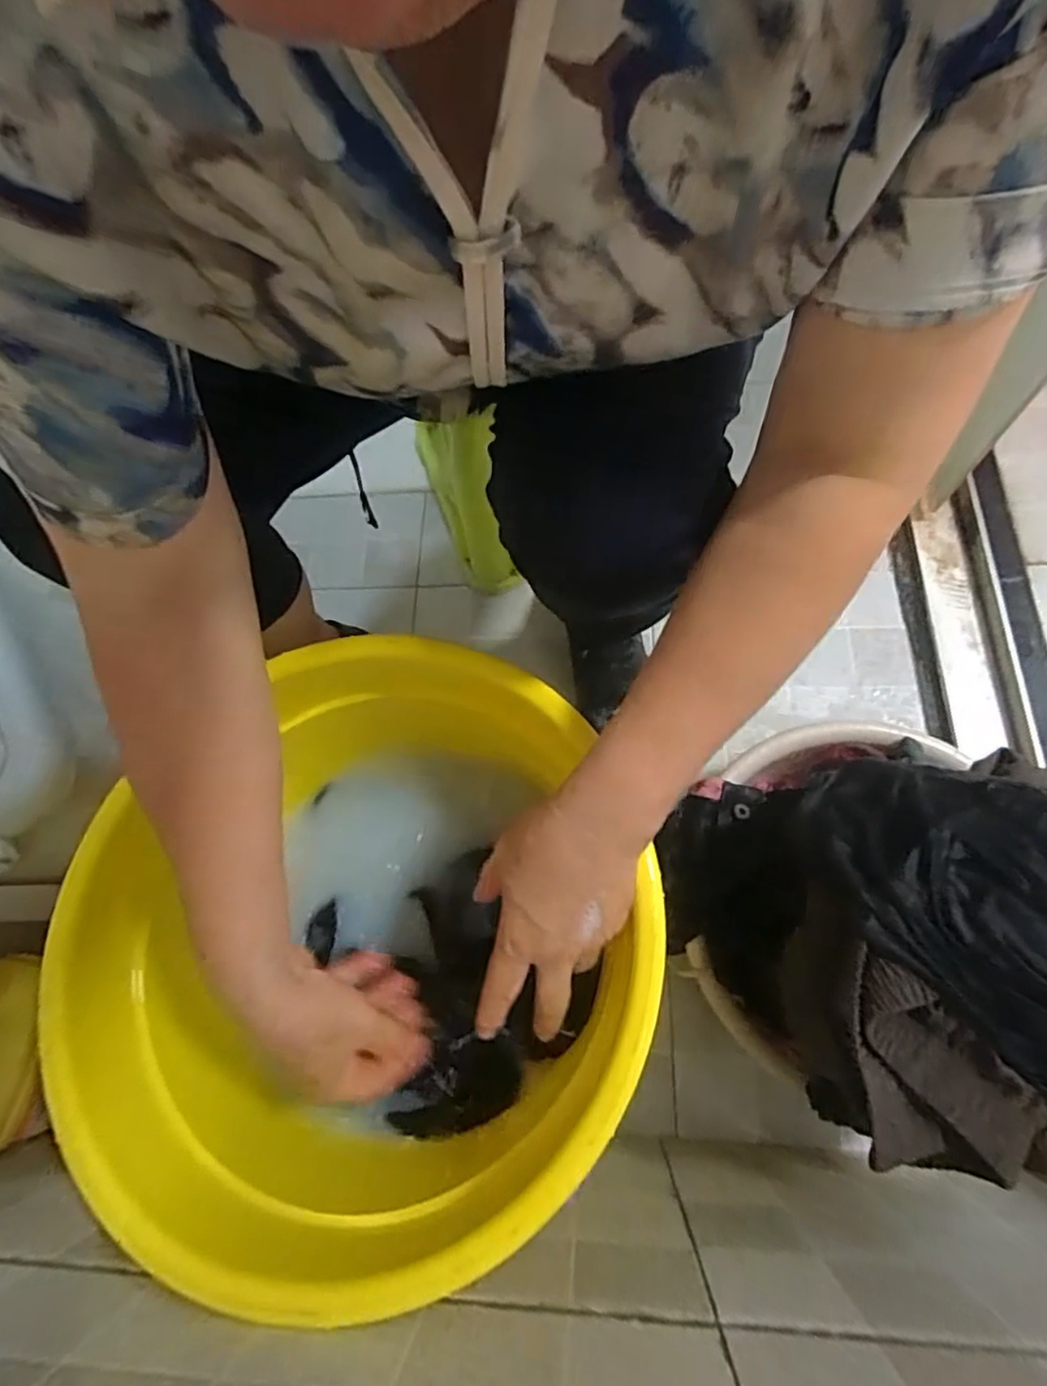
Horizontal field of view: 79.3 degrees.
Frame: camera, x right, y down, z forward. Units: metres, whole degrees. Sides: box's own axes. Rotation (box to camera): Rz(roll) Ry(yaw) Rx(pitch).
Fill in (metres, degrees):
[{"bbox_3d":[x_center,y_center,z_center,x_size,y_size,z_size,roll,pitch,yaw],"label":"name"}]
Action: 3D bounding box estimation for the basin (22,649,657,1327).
[{"bbox_3d":[-0.097,0.168,0.450,0.363,0.196,0.341,-1,71,2],"label":"basin"}]

